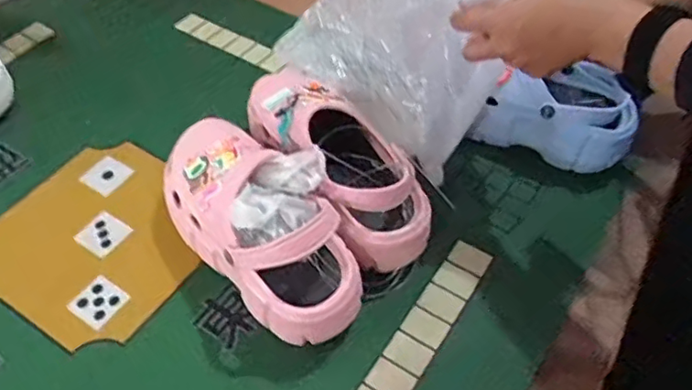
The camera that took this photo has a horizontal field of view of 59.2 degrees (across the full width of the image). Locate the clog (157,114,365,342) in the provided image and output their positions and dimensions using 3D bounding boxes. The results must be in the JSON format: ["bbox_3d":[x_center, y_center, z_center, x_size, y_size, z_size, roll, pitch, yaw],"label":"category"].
[{"bbox_3d":[-0.084,0.022,0.579,0.115,0.117,0.255,-35,59,-27],"label":"clog"}]

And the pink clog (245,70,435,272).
[{"bbox_3d":[-0.008,-0.039,0.627,0.107,0.112,0.269,-24,54,-20],"label":"pink clog"}]

